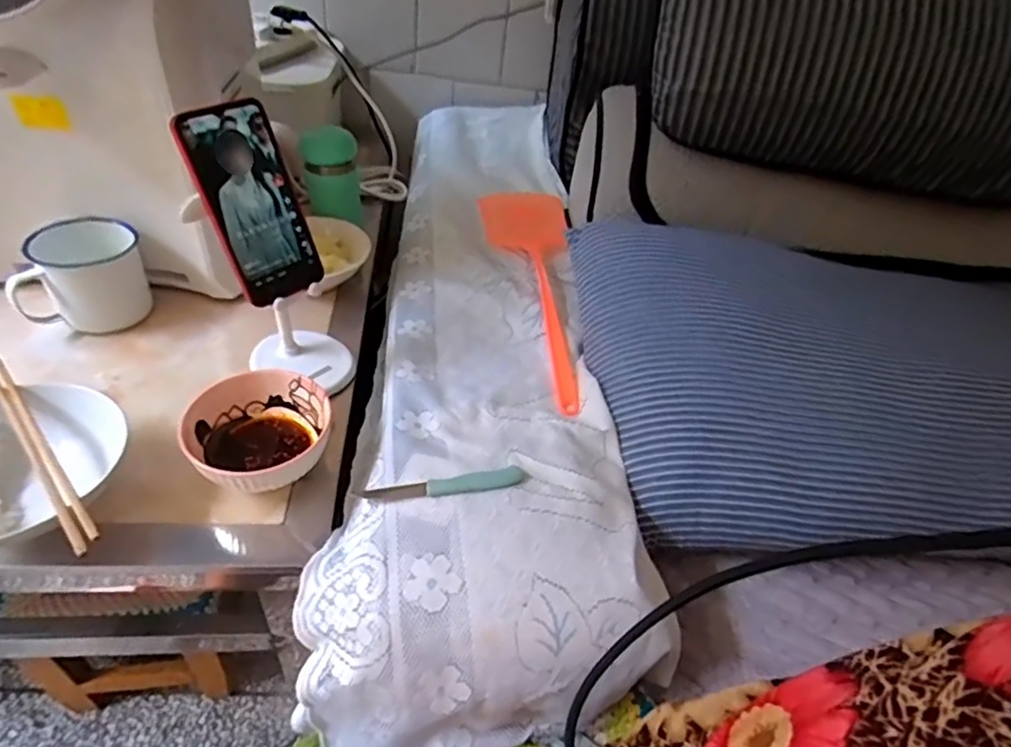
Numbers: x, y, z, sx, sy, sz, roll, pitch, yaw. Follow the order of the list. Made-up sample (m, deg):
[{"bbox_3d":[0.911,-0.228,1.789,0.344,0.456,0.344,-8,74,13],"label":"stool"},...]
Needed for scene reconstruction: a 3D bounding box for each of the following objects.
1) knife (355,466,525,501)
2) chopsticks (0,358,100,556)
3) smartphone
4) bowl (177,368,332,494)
[{"bbox_3d":[-0.050,0.094,0.494,0.139,0.013,0.018,-5,43,-17],"label":"knife"},{"bbox_3d":[-0.353,0.052,0.442,0.015,0.011,0.228,-29,54,-36],"label":"chopsticks"},{"bbox_3d":[-0.214,-0.144,0.504,0.076,0.161,0.006,-34,36,-31],"label":"smartphone"},{"bbox_3d":[-0.212,0.052,0.509,0.113,0.051,0.111,6,41,-5],"label":"bowl"}]

